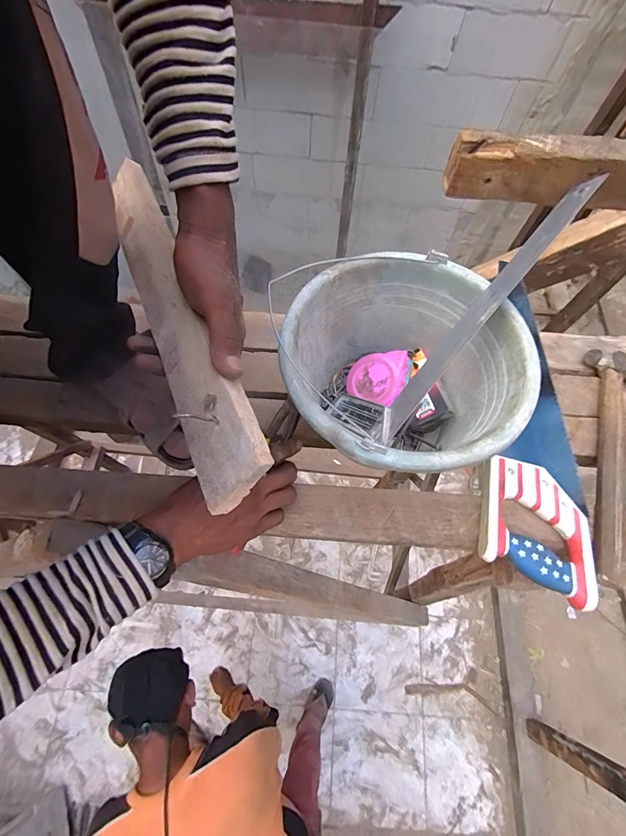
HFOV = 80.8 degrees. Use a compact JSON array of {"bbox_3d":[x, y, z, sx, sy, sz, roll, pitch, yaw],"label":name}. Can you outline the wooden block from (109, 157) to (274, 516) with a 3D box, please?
[{"bbox_3d":[-0.106,-0.072,0.309,0.075,0.022,0.292,-37,68,26],"label":"wooden block"}]

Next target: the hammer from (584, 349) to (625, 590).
[{"bbox_3d":[0.390,0.053,0.461,0.089,0.026,0.313,19,66,6],"label":"hammer"}]

